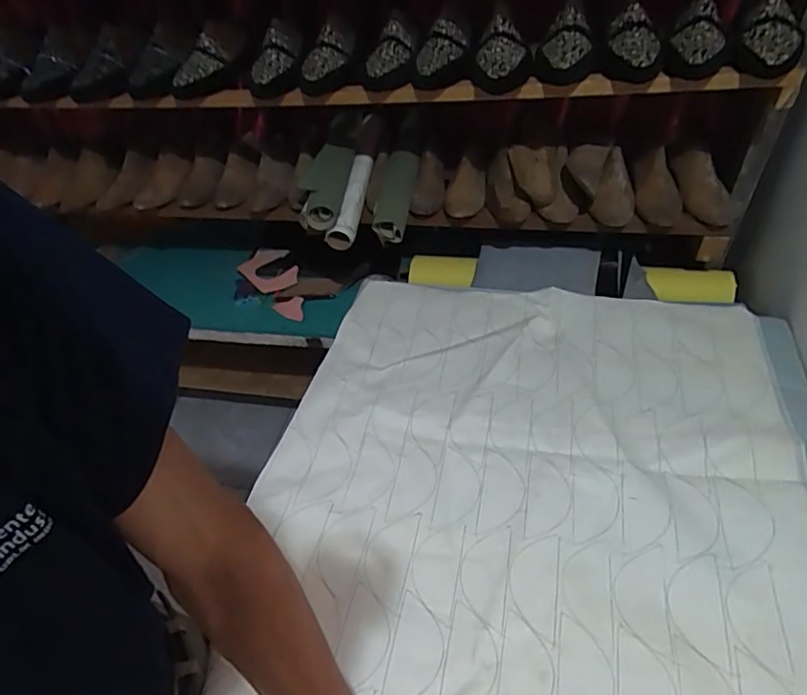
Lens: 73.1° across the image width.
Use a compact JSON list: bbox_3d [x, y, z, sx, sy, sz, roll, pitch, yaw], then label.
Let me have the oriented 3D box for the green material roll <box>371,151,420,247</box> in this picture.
[{"bbox_3d":[-0.017,-0.286,1.038,0.077,0.064,0.230,0,47,6],"label":"green material roll"}]

